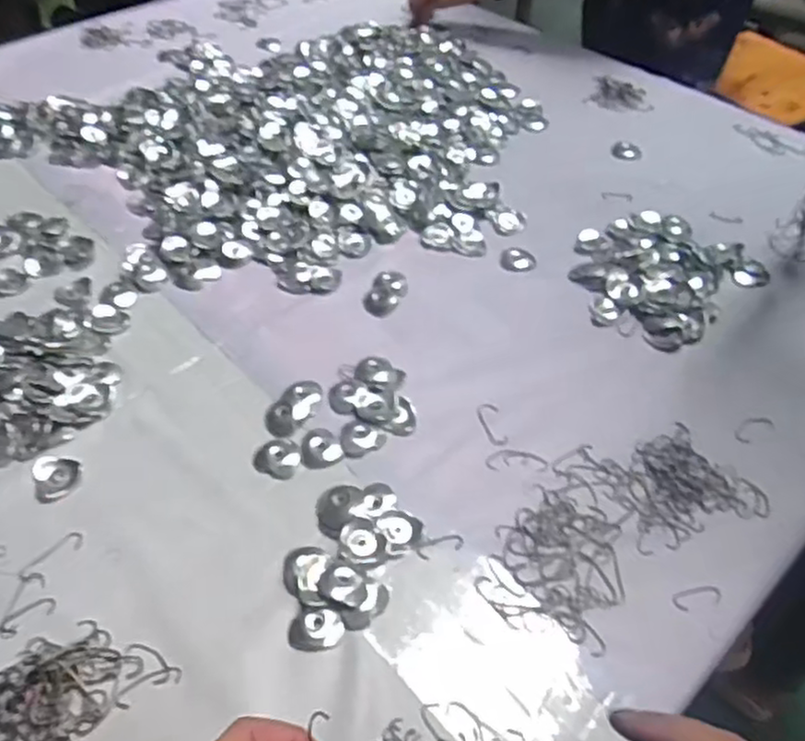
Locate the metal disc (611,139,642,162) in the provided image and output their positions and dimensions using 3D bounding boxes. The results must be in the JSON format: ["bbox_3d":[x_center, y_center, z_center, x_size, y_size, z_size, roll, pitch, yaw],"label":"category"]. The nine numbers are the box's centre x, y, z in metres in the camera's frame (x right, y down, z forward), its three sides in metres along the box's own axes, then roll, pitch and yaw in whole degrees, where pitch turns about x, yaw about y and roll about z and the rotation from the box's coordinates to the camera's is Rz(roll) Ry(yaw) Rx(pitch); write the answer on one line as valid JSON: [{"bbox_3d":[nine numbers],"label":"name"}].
[{"bbox_3d":[0.281,-0.277,0.886,0.034,0.008,0.037,0,49,0],"label":"metal disc"}]

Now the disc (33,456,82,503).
[{"bbox_3d":[-0.274,0.086,0.554,0.036,0.006,0.037,0,49,0],"label":"disc"}]

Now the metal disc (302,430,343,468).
[{"bbox_3d":[-0.067,0.063,0.577,0.031,0.008,0.035,-29,55,-23],"label":"metal disc"}]

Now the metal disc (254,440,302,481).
[{"bbox_3d":[-0.101,0.069,0.570,0.038,0.007,0.034,19,51,16],"label":"metal disc"}]

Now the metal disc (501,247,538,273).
[{"bbox_3d":[0.121,-0.116,0.742,0.033,0.007,0.038,-24,53,-19],"label":"metal disc"}]

